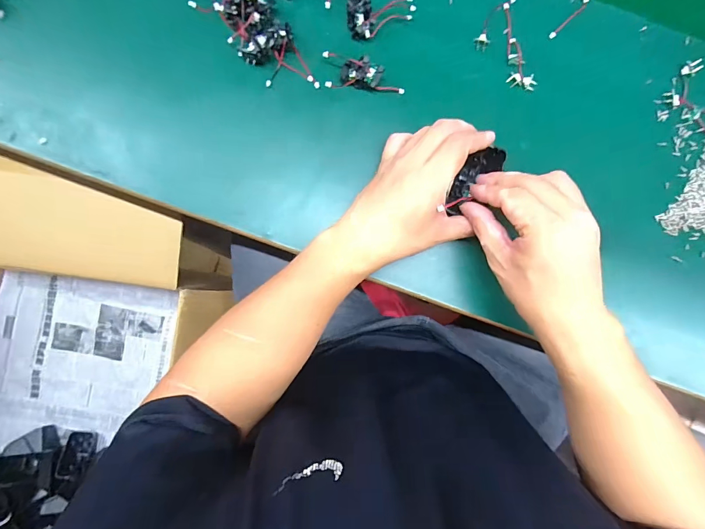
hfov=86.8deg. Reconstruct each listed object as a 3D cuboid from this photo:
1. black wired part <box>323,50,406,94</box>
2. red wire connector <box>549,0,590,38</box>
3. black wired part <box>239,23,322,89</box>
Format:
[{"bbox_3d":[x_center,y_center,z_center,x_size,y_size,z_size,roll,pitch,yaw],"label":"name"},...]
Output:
[{"bbox_3d":[0.012,-0.189,0.365,0.079,0.022,0.029,7,90,-2],"label":"black wired part"},{"bbox_3d":[0.222,-0.257,0.377,0.015,0.008,0.064,44,91,-2],"label":"red wire connector"},{"bbox_3d":[-0.070,-0.194,0.363,0.054,0.019,0.062,-33,91,-1],"label":"black wired part"}]

